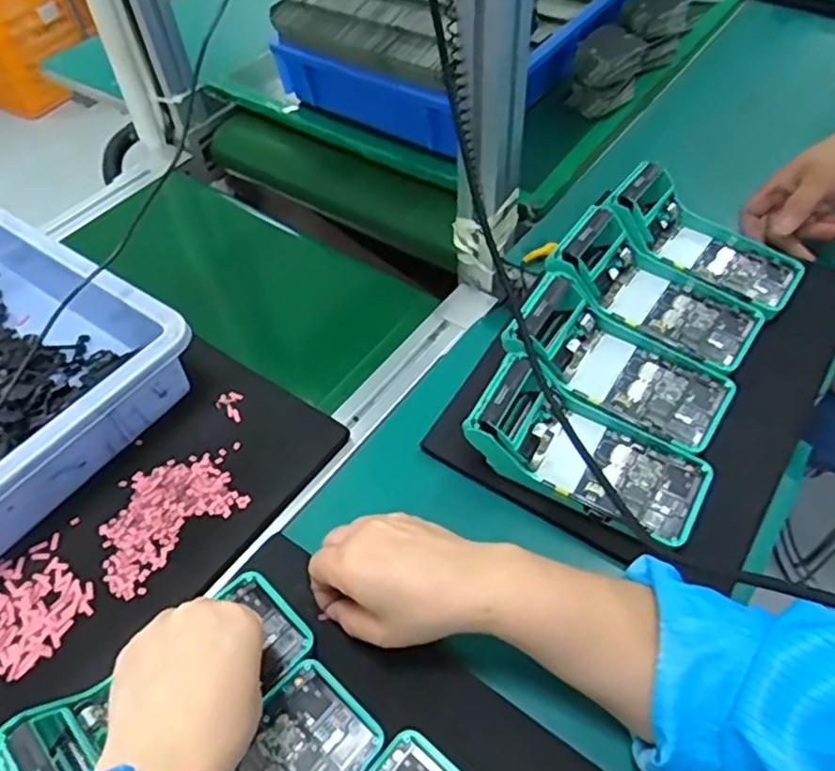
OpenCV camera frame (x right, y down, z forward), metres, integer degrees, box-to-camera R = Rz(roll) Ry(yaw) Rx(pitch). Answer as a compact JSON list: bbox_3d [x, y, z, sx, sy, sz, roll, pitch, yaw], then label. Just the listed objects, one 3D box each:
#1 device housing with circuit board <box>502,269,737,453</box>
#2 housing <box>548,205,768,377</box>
[{"bbox_3d":[0.158,-0.018,0.524,0.172,0.070,0.080,27,58,22],"label":"device housing with circuit board"},{"bbox_3d":[0.199,-0.080,0.552,0.170,0.075,0.085,29,59,22],"label":"housing"}]

